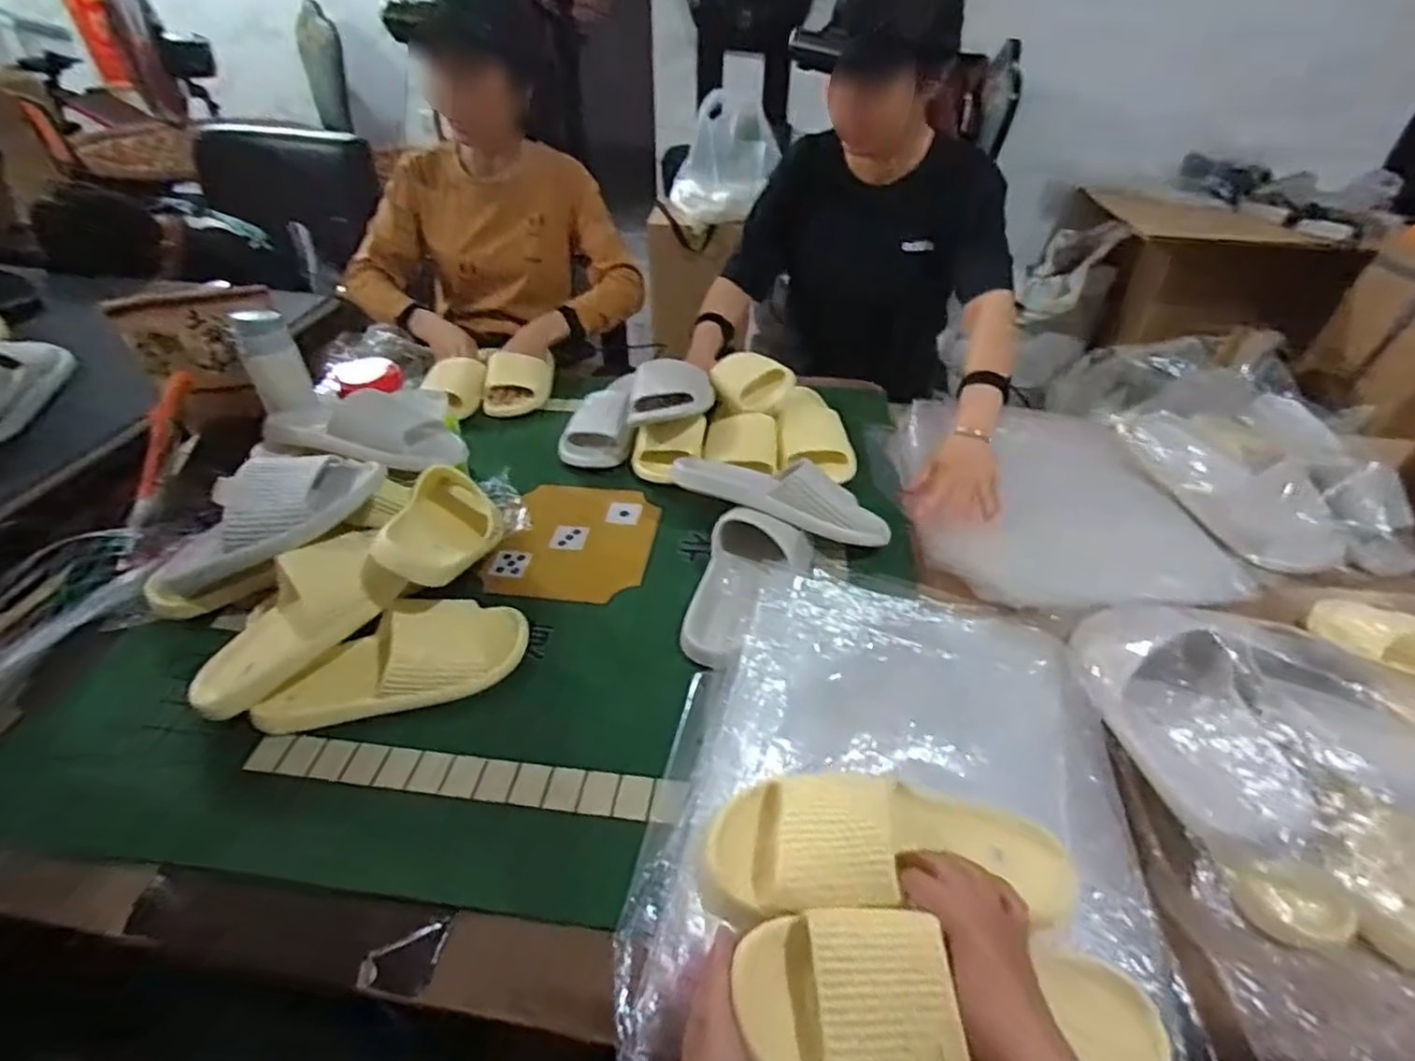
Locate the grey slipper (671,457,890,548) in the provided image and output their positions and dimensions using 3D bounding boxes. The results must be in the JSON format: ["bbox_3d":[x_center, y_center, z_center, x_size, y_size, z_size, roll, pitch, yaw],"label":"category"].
[{"bbox_3d":[0.087,-0.046,0.789,0.267,0.064,0.084,13,42,13],"label":"grey slipper"}]

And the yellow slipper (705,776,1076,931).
[{"bbox_3d":[0.133,0.228,0.475,0.258,0.061,0.099,3,40,-5],"label":"yellow slipper"}]

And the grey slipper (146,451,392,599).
[{"bbox_3d":[-0.475,-0.015,0.699,0.260,0.081,0.121,-29,45,0],"label":"grey slipper"}]

